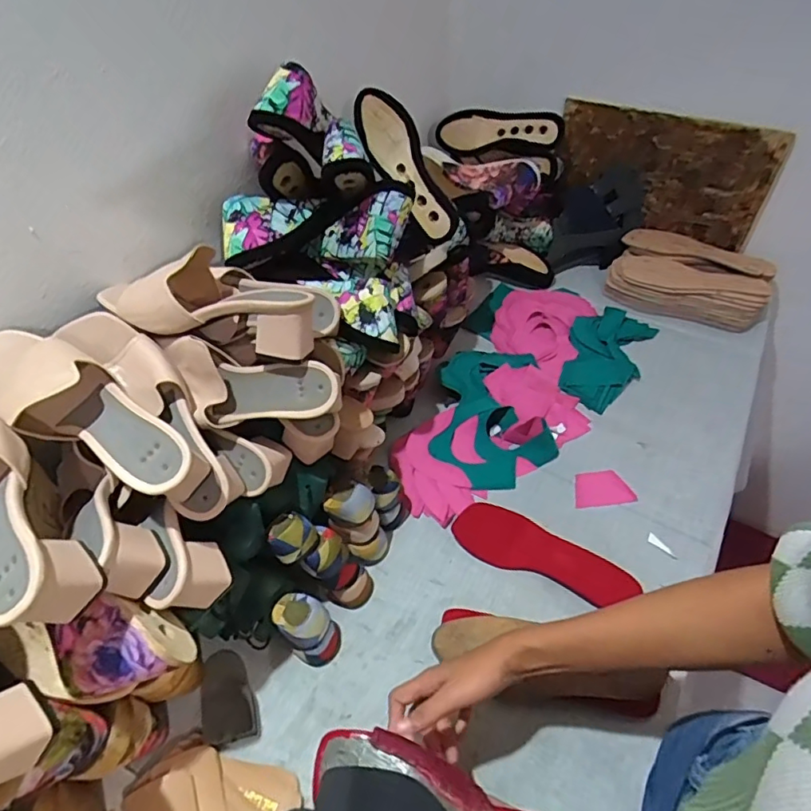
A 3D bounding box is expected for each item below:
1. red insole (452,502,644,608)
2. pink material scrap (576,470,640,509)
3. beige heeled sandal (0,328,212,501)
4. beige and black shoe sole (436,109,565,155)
[{"bbox_3d":[0.173,0.186,0.688,0.225,0.009,0.073,18,65,22],"label":"red insole"},{"bbox_3d":[0.274,0.114,0.755,0.077,0.004,0.056,-8,47,6],"label":"pink material scrap"},{"bbox_3d":[-0.292,0.006,0.491,0.235,0.096,0.089,29,56,8],"label":"beige heeled sandal"},{"bbox_3d":[0.174,-0.507,1.015,0.226,0.078,0.064,15,52,17],"label":"beige and black shoe sole"}]

